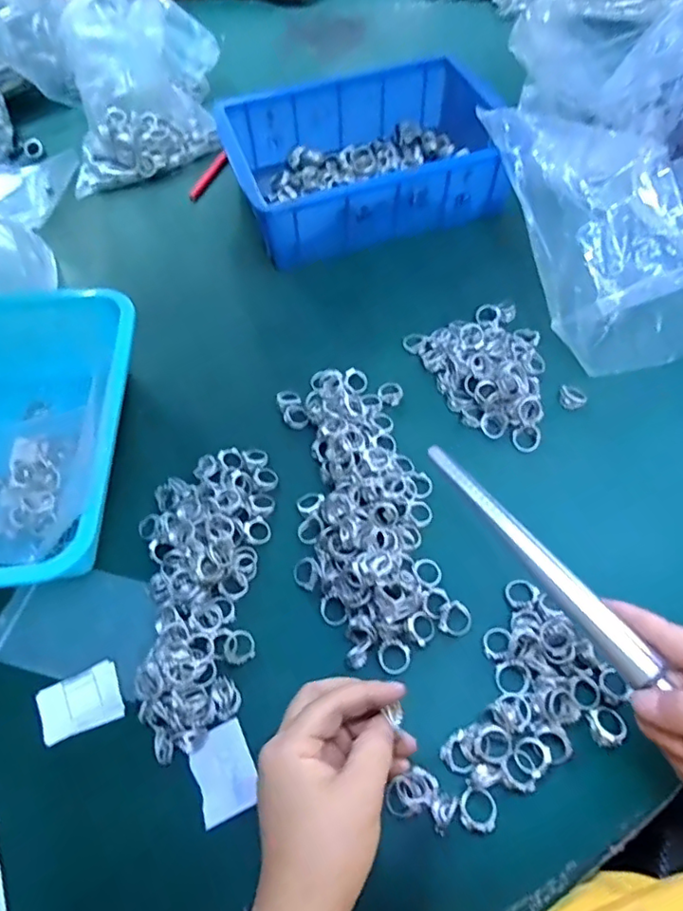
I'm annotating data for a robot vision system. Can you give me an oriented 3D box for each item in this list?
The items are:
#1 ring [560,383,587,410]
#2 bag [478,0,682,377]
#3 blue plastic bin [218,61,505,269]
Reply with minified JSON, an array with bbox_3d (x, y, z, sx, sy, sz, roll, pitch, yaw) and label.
[{"bbox_3d":[0.208,-0.051,0.507,0.023,0.006,0.021,-1,59,2],"label":"ring"},{"bbox_3d":[0.276,-0.319,0.593,0.242,0.094,0.491,1,59,4],"label":"bag"},{"bbox_3d":[0.030,-0.336,0.634,0.300,0.077,0.206,-17,63,-7],"label":"blue plastic bin"}]

